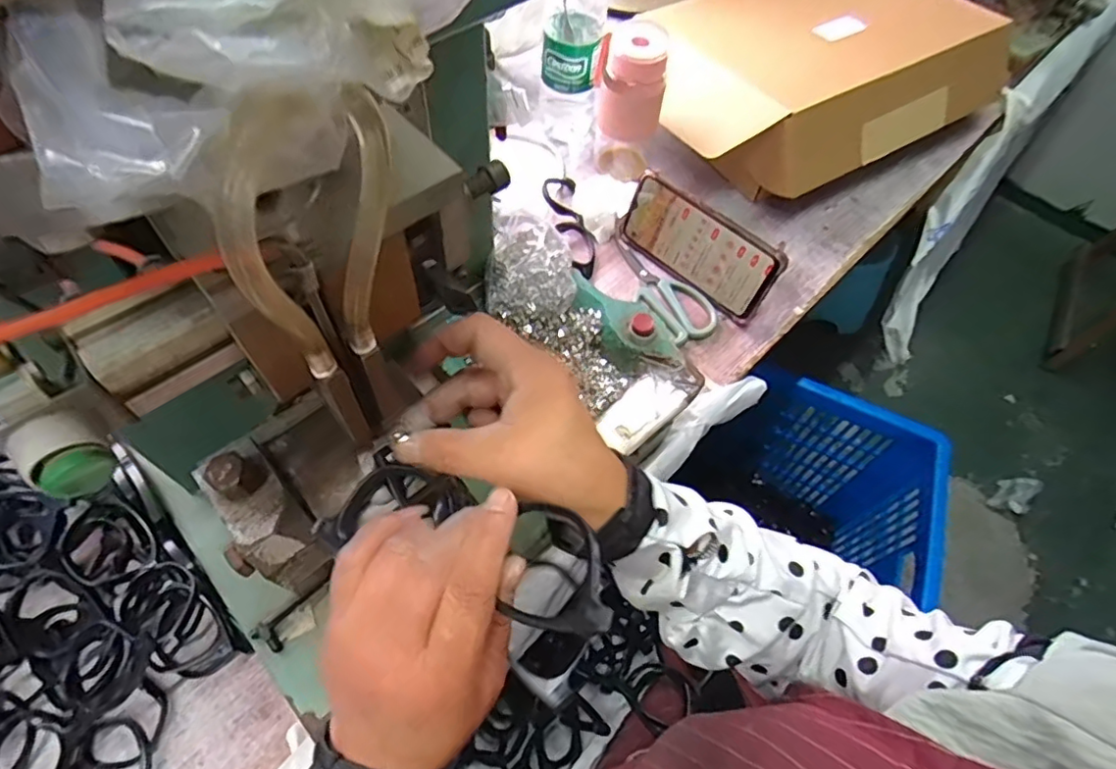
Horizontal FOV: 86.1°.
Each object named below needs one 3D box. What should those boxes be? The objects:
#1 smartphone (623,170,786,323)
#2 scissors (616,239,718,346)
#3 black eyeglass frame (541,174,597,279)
[{"bbox_3d":[0.136,-0.137,0.586,0.164,0.079,0.007,42,48,18],"label":"smartphone"},{"bbox_3d":[0.106,-0.100,0.606,0.059,0.009,0.140,-24,63,-16],"label":"scissors"},{"bbox_3d":[0.013,-0.173,0.636,0.040,0.021,0.149,-11,60,-9],"label":"black eyeglass frame"}]

